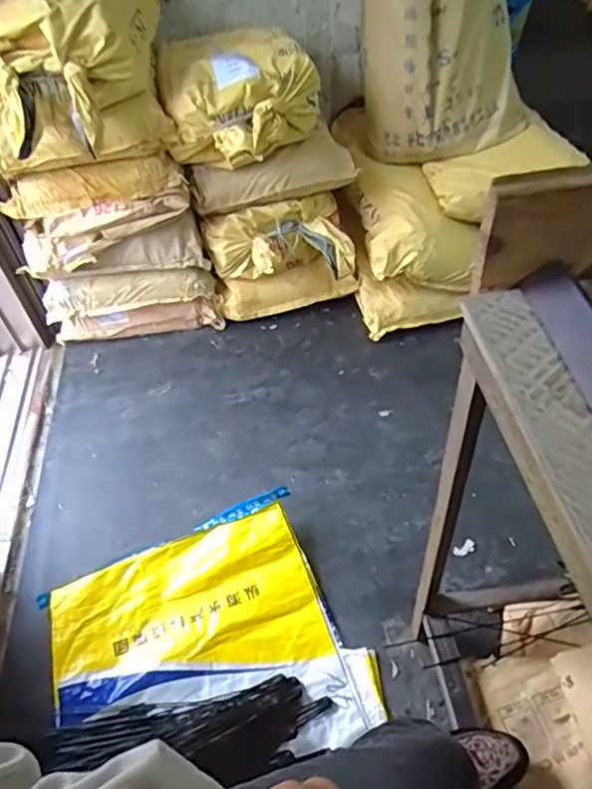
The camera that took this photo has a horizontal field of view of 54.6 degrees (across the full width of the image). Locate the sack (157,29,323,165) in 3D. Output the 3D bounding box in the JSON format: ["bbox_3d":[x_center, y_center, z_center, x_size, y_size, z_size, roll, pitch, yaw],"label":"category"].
[{"bbox_3d":[-0.136,-0.721,1.402,0.373,0.194,0.531,-11,48,-4],"label":"sack"}]

